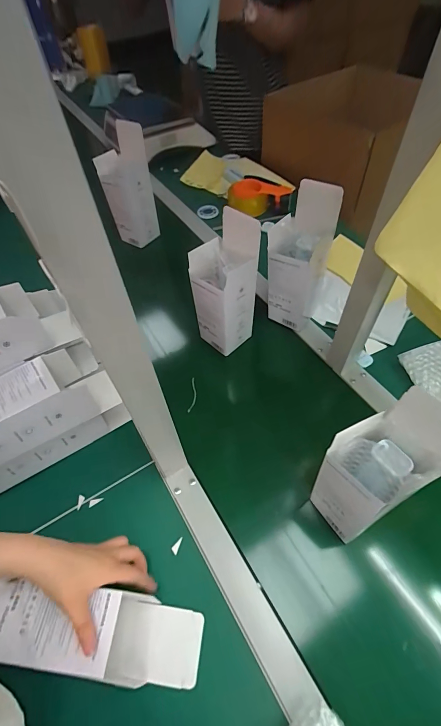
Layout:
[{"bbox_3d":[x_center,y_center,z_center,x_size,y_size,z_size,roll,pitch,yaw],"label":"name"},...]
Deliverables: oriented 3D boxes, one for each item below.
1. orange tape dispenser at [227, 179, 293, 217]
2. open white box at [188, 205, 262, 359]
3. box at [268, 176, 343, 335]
[{"bbox_3d":[0.101,-0.454,0.927,0.152,0.072,0.080,-14,55,-9],"label":"orange tape dispenser"},{"bbox_3d":[0.005,-0.123,0.567,0.074,0.234,0.088,-39,62,-24],"label":"open white box"},{"bbox_3d":[0.136,-0.178,0.596,0.098,0.247,0.076,13,55,10],"label":"box"}]

